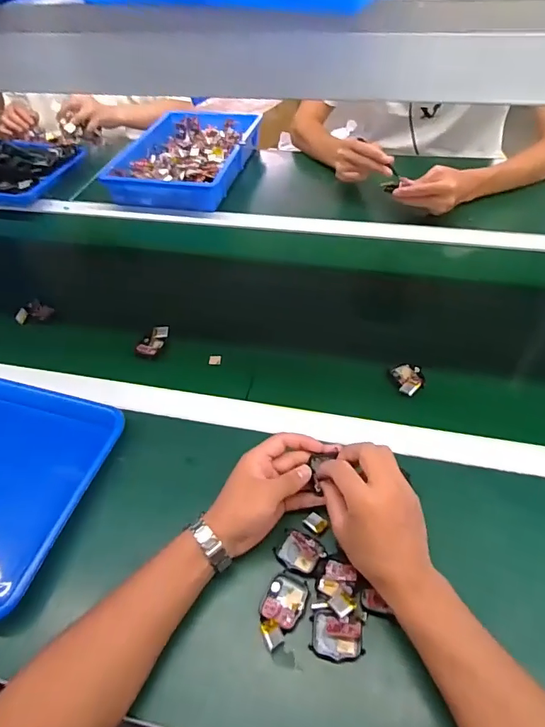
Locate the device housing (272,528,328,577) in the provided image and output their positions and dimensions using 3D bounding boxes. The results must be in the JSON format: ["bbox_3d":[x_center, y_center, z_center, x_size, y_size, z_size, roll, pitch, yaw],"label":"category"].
[{"bbox_3d":[0.026,0.190,0.469,0.046,0.010,0.038,25,55,24],"label":"device housing"}]

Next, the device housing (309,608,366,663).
[{"bbox_3d":[0.058,0.246,0.420,0.047,0.015,0.038,10,51,13],"label":"device housing"}]

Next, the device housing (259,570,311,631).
[{"bbox_3d":[0.012,0.224,0.442,0.039,0.009,0.047,20,54,21],"label":"device housing"}]

